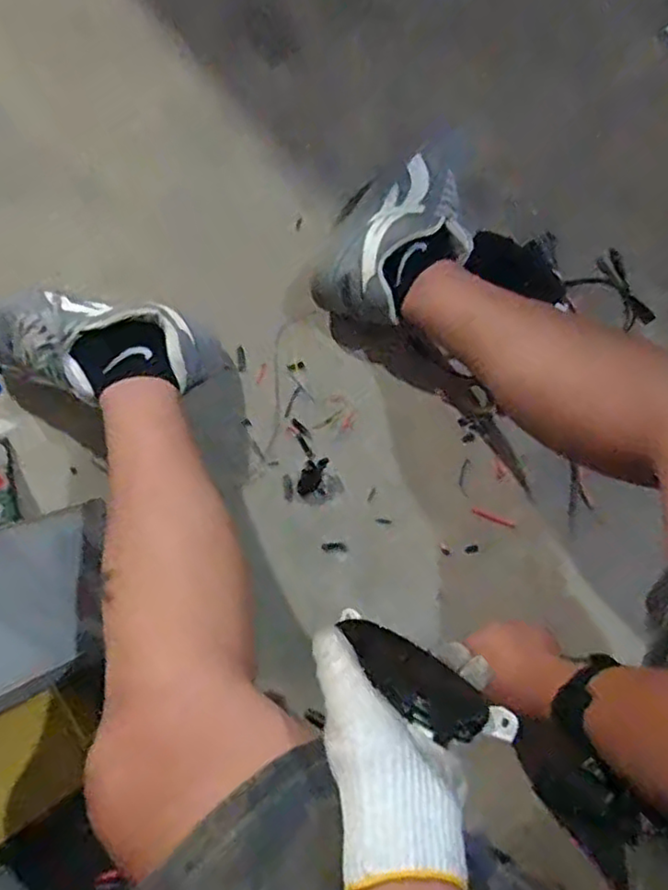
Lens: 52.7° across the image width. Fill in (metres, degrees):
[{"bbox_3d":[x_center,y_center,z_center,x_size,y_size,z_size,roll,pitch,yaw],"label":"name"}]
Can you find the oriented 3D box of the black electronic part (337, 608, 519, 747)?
[{"bbox_3d":[0.051,0.157,0.466,0.150,0.031,0.037,29,74,42],"label":"black electronic part"}]

